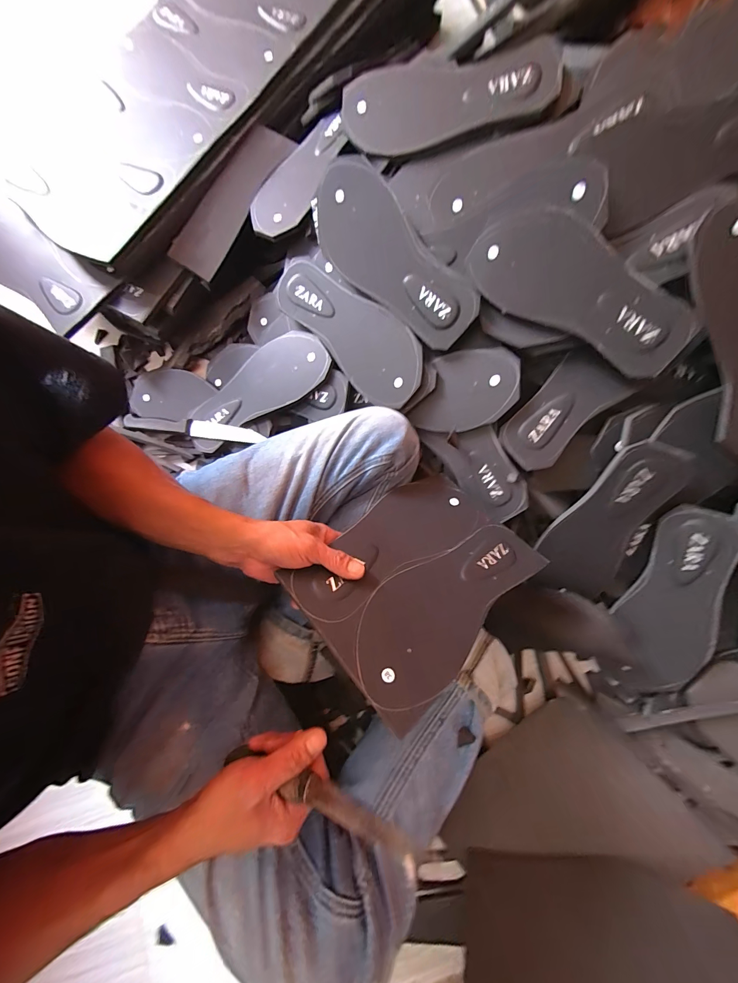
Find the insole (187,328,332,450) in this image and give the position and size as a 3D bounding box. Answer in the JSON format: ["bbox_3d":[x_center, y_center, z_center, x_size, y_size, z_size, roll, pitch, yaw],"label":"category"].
[{"bbox_3d":[-0.177,-0.157,0.514,0.247,0.009,0.098,-26,81,13],"label":"insole"}]

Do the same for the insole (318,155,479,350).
[{"bbox_3d":[0.027,-0.285,0.425,0.244,0.016,0.103,48,125,-2],"label":"insole"}]

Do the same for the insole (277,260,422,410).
[{"bbox_3d":[-0.023,-0.225,0.467,0.247,0.008,0.098,47,108,6],"label":"insole"}]

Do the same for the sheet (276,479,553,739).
[{"bbox_3d":[0.056,0.080,0.356,0.247,0.005,0.170,-31,62,-33],"label":"sheet"}]

